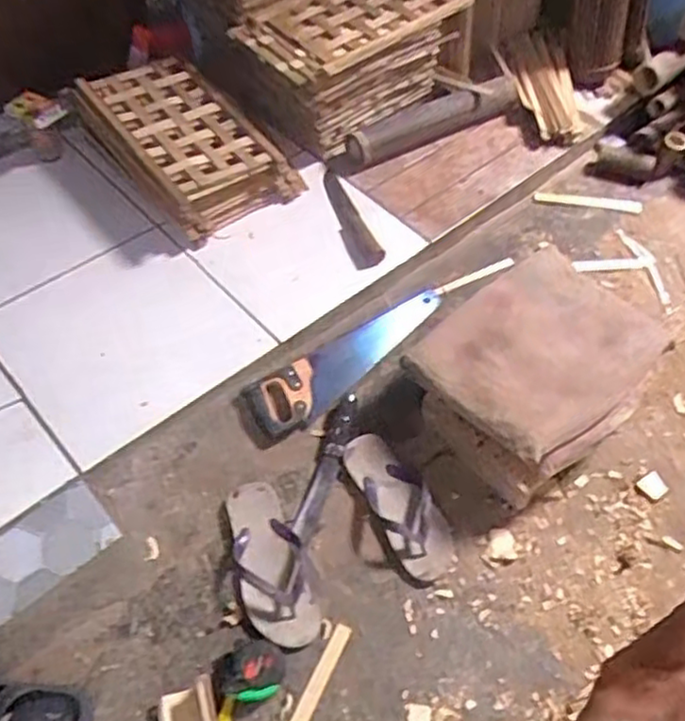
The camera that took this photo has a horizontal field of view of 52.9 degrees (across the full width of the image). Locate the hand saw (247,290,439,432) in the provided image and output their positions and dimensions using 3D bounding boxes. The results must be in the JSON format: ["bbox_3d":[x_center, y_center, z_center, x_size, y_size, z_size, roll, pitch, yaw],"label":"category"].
[{"bbox_3d":[0.023,-0.003,1.275,0.444,0.026,0.103,-31,76,-28],"label":"hand saw"}]

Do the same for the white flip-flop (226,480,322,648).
[{"bbox_3d":[-0.109,0.305,1.048,0.109,0.043,0.256,-15,61,-15],"label":"white flip-flop"}]

